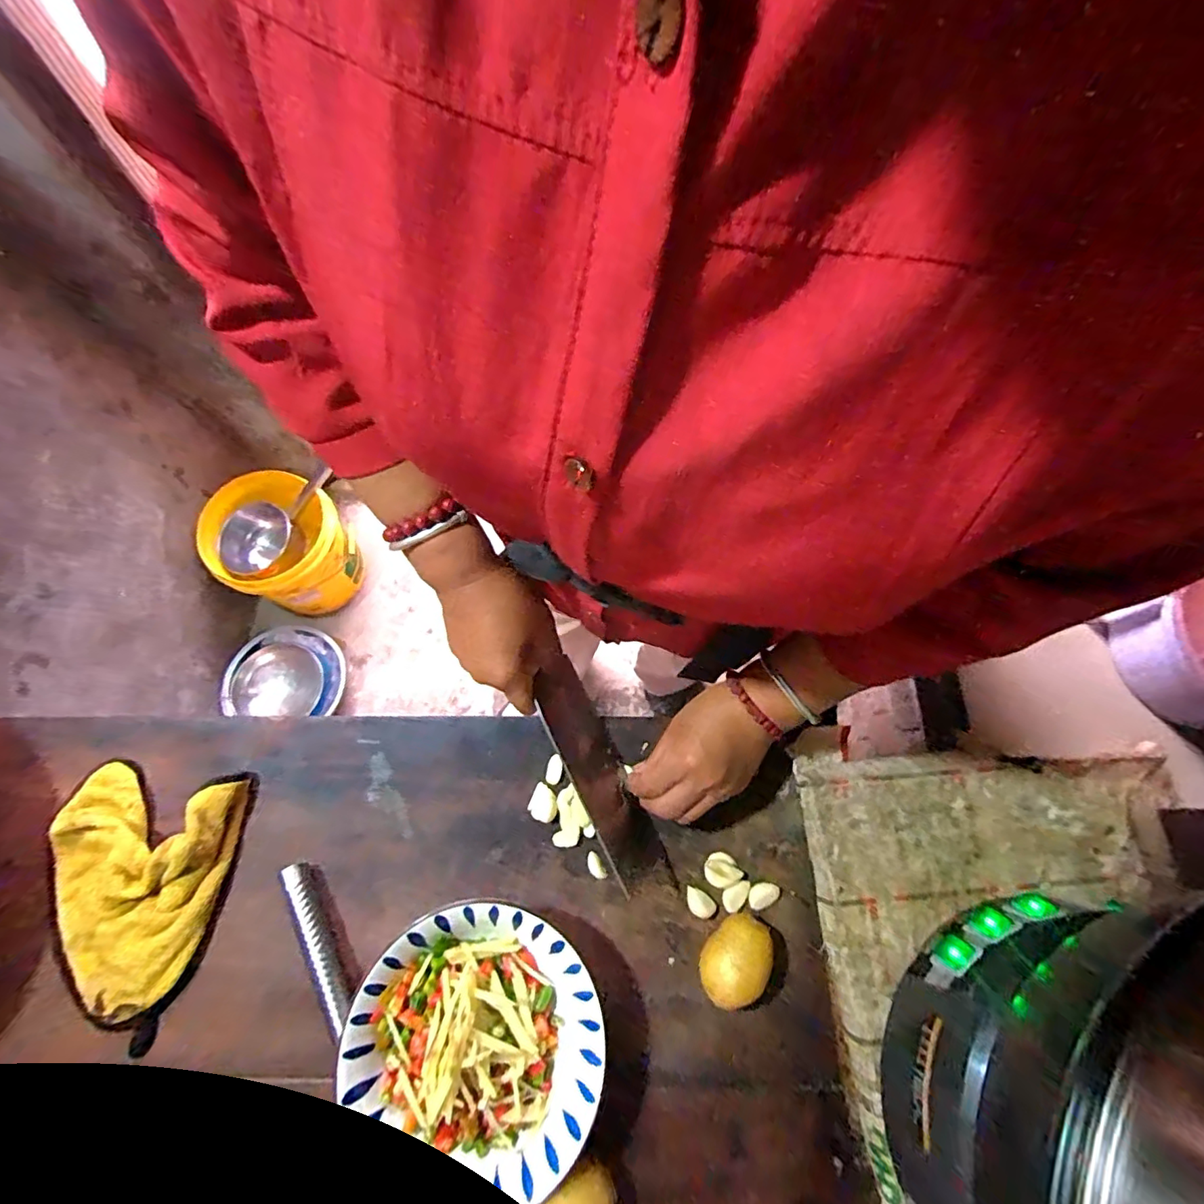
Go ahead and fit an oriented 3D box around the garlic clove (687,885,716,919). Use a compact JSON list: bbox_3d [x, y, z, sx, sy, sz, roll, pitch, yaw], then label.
[{"bbox_3d":[0.081,0.252,0.444,0.027,0.008,0.019,35,75,11],"label":"garlic clove"}]

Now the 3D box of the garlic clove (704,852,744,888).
[{"bbox_3d":[0.101,0.228,0.450,0.028,0.012,0.027,0,71,0],"label":"garlic clove"}]

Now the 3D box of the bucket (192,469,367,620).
[{"bbox_3d":[-0.724,-0.125,1.242,0.290,0.249,0.269,35,75,11],"label":"bucket"}]

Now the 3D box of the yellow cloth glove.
[{"bbox_3d":[-0.377,0.229,0.419,0.142,0.037,0.182,5,71,2],"label":"yellow cloth glove"}]

